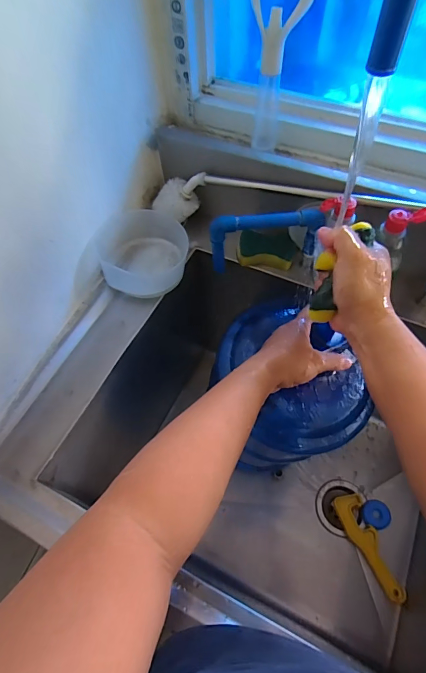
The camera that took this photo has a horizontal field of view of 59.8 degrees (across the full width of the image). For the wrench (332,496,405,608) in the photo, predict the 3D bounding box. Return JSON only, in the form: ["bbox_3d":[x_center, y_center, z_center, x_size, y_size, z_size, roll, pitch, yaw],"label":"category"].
[{"bbox_3d":[0.320,0.435,0.768,0.055,0.014,0.202,-14,60,-7],"label":"wrench"}]

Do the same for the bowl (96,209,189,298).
[{"bbox_3d":[-0.122,-0.154,0.647,0.145,0.079,0.152,-1,59,1],"label":"bowl"}]

